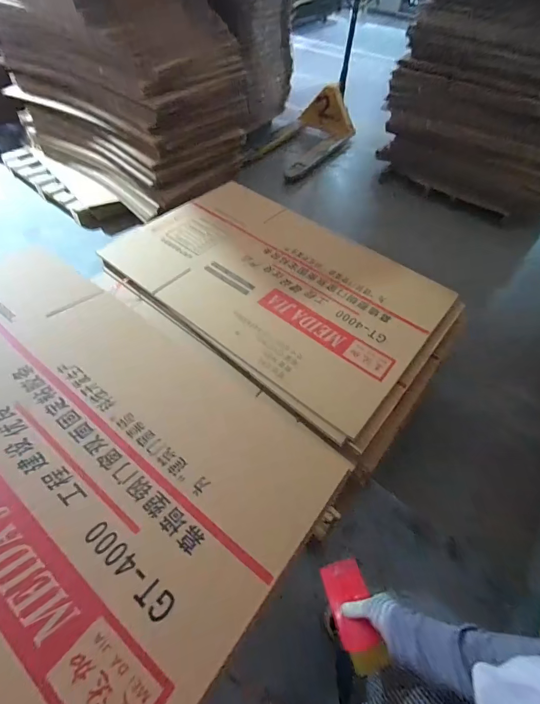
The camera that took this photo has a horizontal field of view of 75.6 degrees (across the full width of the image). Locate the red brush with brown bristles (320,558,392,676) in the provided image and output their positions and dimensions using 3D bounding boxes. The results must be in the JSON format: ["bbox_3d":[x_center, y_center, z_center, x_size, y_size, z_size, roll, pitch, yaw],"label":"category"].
[{"bbox_3d":[0.148,0.457,0.622,0.073,0.030,0.189,-2,17,-5],"label":"red brush with brown bristles"}]

